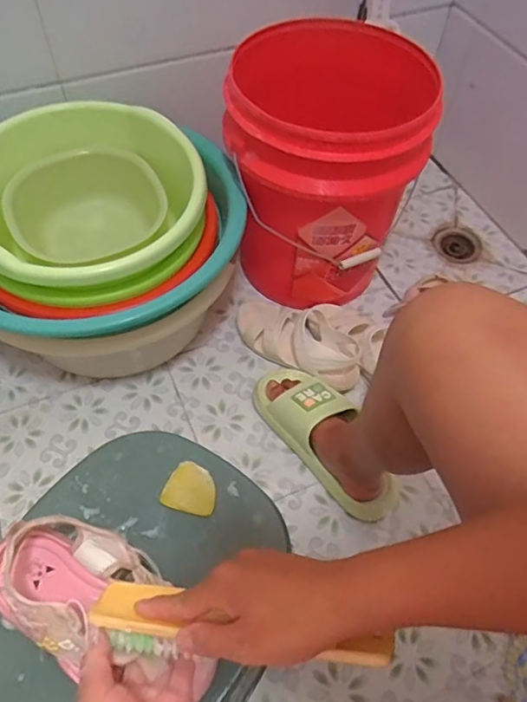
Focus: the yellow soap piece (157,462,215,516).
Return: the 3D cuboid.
[{"bbox_3d":[-0.067,0.132,0.512,0.049,0.010,0.044,23,59,13],"label":"yellow soap piece"}]

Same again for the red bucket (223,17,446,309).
[{"bbox_3d":[0.086,-0.275,0.882,0.283,0.362,0.283,1,56,-1],"label":"red bucket"}]

